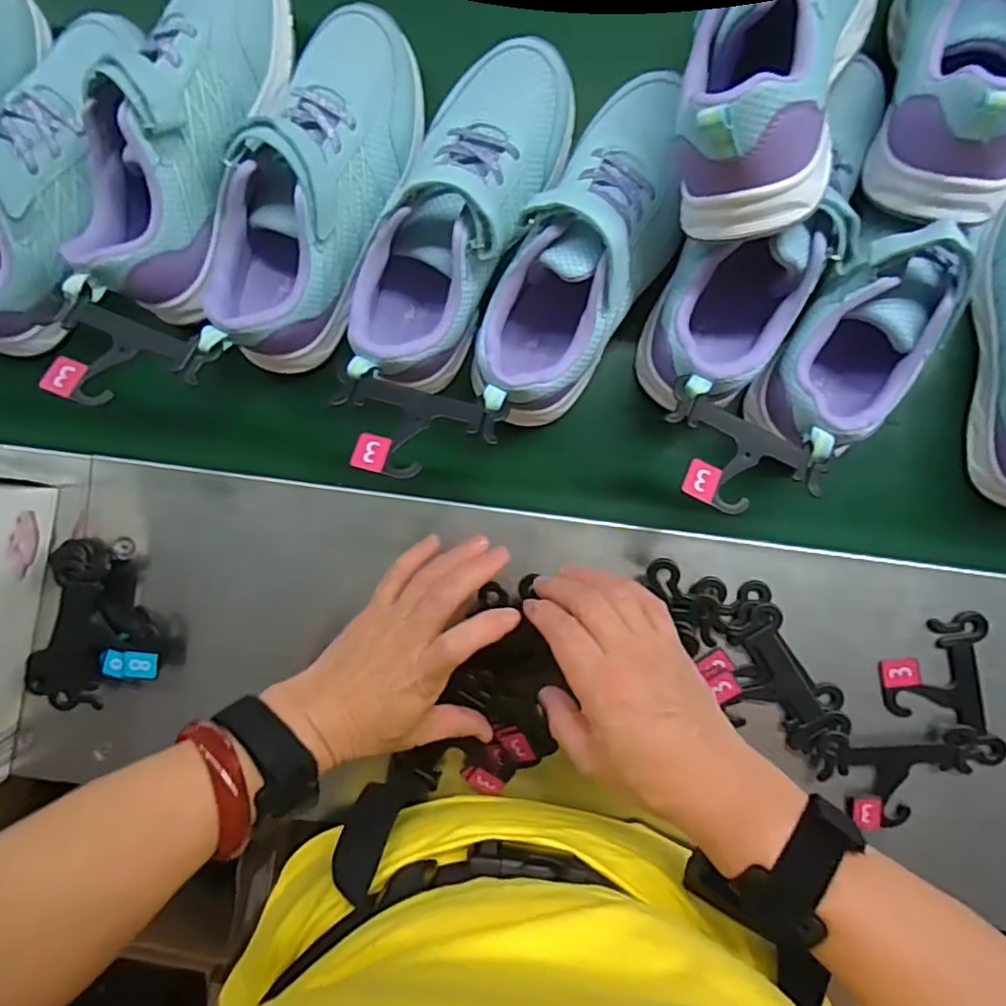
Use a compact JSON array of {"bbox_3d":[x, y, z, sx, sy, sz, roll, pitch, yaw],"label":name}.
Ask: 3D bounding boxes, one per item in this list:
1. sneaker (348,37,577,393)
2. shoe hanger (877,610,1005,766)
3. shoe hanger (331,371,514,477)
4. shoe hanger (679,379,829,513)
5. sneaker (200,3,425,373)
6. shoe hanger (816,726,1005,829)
[{"bbox_3d":[-0.030,-0.185,0.392,0.084,0.074,0.238,25,95,2],"label":"sneaker"},{"bbox_3d":[0.289,0.126,0.410,0.070,0.014,0.096,-8,93,5],"label":"shoe hanger"},{"bbox_3d":[-0.053,-0.041,0.361,0.098,0.007,0.061,15,63,-2],"label":"shoe hanger"},{"bbox_3d":[0.138,-0.024,0.355,0.097,0.011,0.068,27,68,2],"label":"shoe hanger"},{"bbox_3d":[-0.123,-0.200,0.395,0.086,0.071,0.241,25,95,2],"label":"sneaker"},{"bbox_3d":[0.270,0.182,0.411,0.120,0.010,0.065,-3,94,4],"label":"shoe hanger"}]

